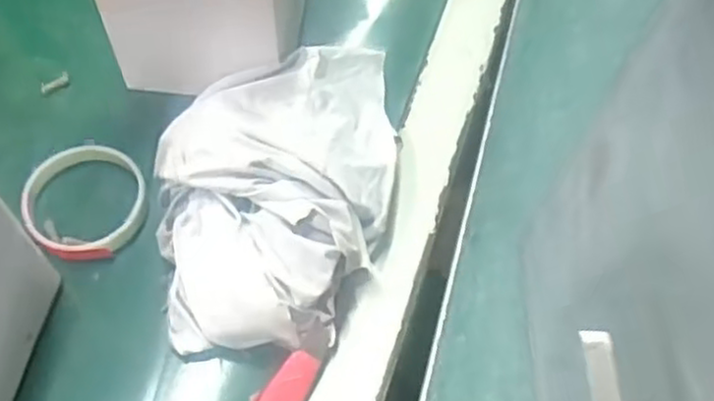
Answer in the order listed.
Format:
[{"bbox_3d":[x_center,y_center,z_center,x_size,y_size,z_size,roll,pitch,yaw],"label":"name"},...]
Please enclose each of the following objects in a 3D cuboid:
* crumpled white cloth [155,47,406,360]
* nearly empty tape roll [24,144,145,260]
[{"bbox_3d":[-0.049,-0.011,0.501,0.159,0.079,0.213,-4,62,-6],"label":"crumpled white cloth"},{"bbox_3d":[-0.191,0.000,0.519,0.081,0.018,0.083,1,61,-3],"label":"nearly empty tape roll"}]

